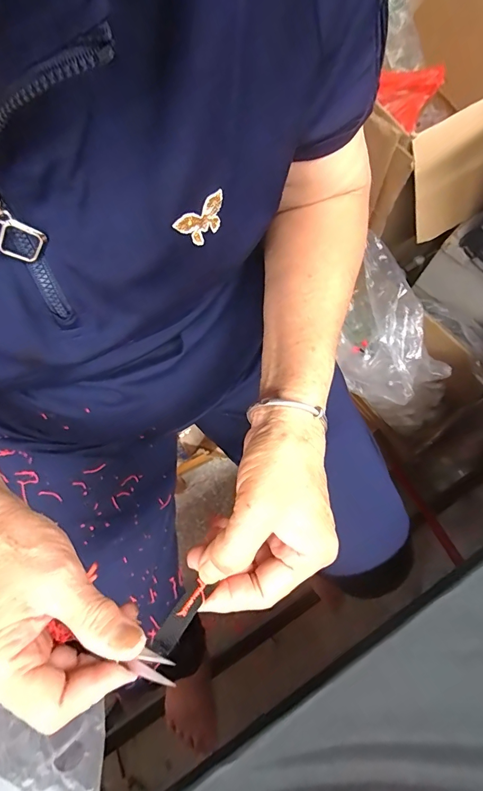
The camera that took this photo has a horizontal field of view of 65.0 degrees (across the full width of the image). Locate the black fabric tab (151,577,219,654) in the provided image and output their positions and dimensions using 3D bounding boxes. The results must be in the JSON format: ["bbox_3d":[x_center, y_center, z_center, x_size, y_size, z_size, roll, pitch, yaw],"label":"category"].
[{"bbox_3d":[-0.034,0.122,0.206,0.011,0.006,0.038,32,79,10],"label":"black fabric tab"}]

